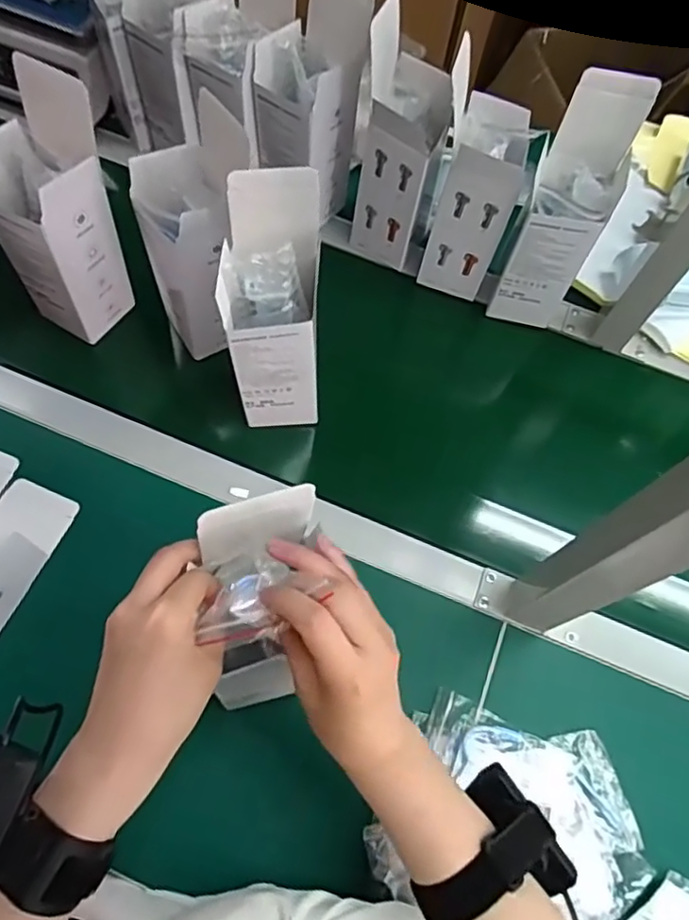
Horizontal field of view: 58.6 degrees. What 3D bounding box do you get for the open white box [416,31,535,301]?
[{"bbox_3d":[0.132,-0.280,0.626,0.085,0.227,0.094,15,69,4],"label":"open white box"}]

